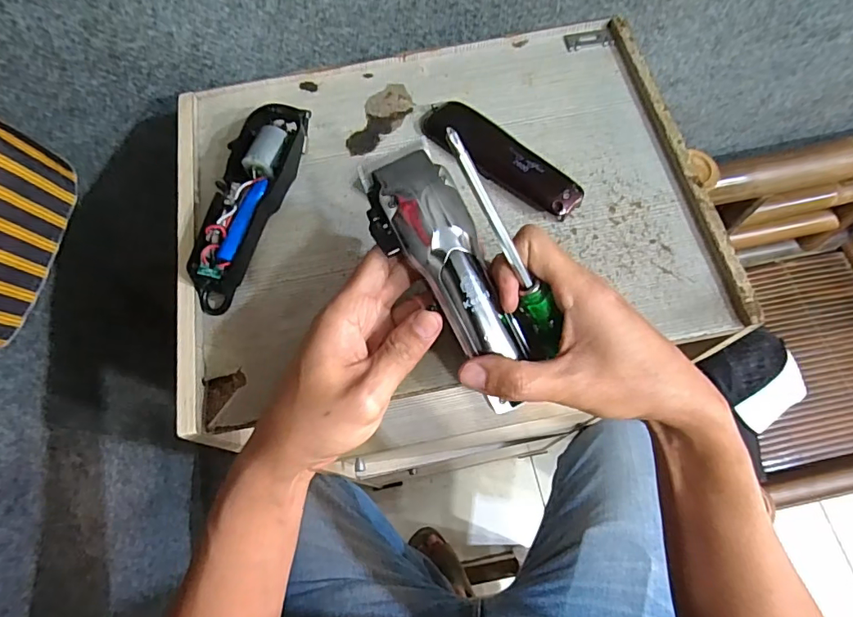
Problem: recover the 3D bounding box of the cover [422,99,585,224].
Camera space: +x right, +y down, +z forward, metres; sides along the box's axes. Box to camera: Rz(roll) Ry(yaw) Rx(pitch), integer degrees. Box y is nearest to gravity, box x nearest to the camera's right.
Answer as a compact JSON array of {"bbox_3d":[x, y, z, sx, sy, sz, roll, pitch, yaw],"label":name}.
[{"bbox_3d":[0.058,-0.122,0.396,0.143,0.018,0.037,42,75,17],"label":"cover"}]

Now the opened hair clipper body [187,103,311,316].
[{"bbox_3d":[-0.136,-0.080,0.383,0.046,0.037,0.164,12,68,7],"label":"opened hair clipper body"}]

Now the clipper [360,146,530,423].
[{"bbox_3d":[0.019,-0.017,0.292,0.052,0.029,0.160,-32,94,-10],"label":"clipper"}]

